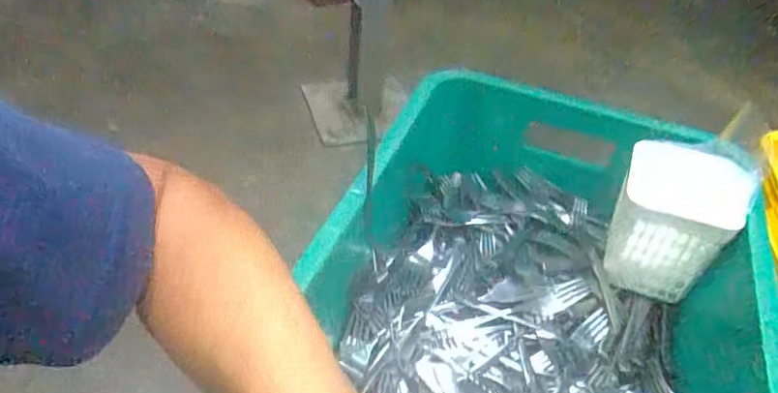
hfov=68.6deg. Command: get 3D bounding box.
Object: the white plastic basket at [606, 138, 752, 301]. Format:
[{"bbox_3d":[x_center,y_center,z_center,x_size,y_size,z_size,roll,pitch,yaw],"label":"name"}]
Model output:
[{"bbox_3d":[0.295,0.025,0.603,0.113,0.141,0.090,23,45,18],"label":"white plastic basket"}]

